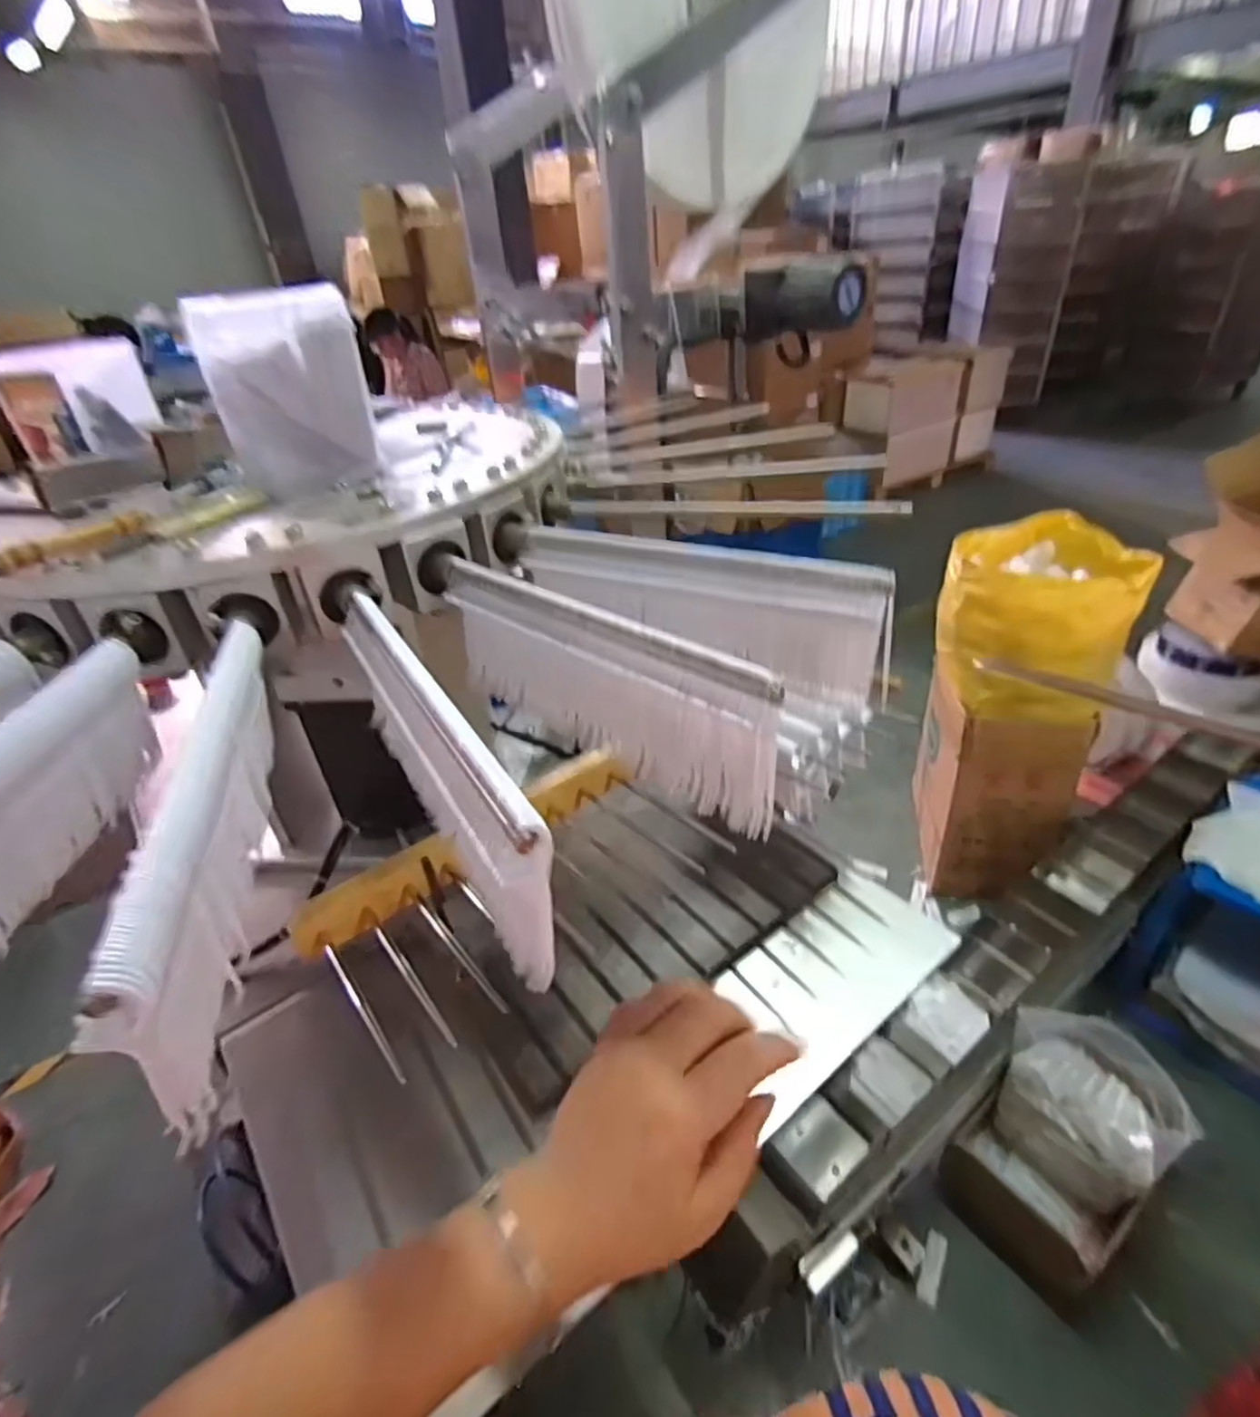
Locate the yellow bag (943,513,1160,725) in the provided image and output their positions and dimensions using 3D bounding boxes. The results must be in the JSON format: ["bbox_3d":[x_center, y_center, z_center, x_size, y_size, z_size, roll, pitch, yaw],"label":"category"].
[{"bbox_3d":[0.903,-0.220,1.560,0.369,0.288,0.443,13,38,24],"label":"yellow bag"}]

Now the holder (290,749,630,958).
[{"bbox_3d":[-0.107,0.090,0.485,0.248,0.027,0.016,-25,39,-27],"label":"holder"}]

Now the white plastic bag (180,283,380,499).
[{"bbox_3d":[-0.199,-0.187,0.416,0.084,0.104,0.024,-23,38,-24],"label":"white plastic bag"}]

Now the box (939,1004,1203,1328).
[{"bbox_3d":[0.706,0.718,1.149,0.272,0.323,0.252,-29,41,-30],"label":"box"}]

